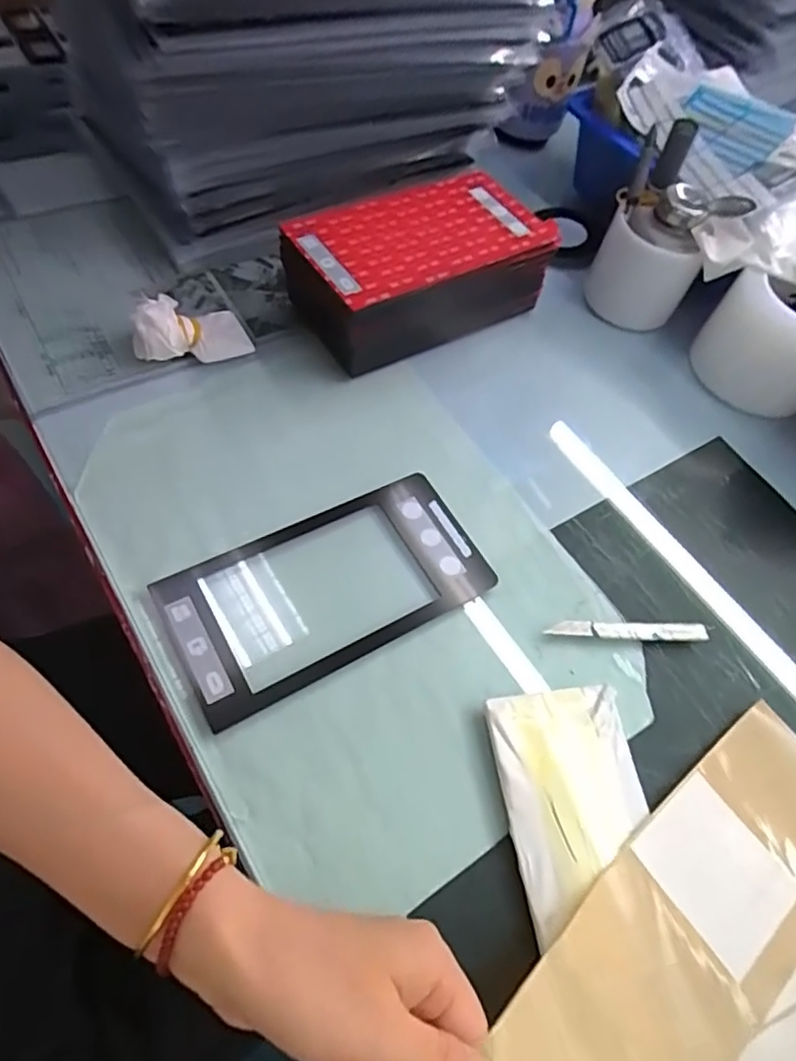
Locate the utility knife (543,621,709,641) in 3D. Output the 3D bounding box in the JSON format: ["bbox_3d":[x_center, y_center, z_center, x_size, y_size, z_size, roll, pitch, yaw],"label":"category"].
[{"bbox_3d":[0.148,0.064,0.396,0.105,0.009,0.011,4,59,-7],"label":"utility knife"}]

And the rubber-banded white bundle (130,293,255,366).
[{"bbox_3d":[-0.157,-0.152,0.459,0.083,0.038,0.047,-19,62,-18],"label":"rubber-banded white bundle"}]

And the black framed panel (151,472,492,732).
[{"bbox_3d":[-0.041,0.035,0.387,0.195,0.005,0.098,-24,68,-22],"label":"black framed panel"}]

